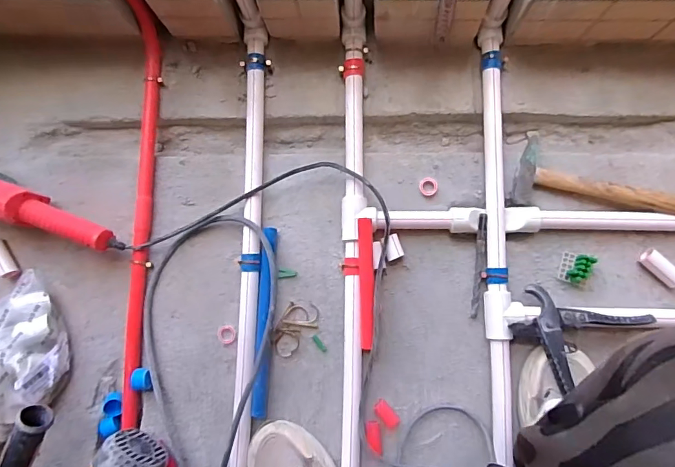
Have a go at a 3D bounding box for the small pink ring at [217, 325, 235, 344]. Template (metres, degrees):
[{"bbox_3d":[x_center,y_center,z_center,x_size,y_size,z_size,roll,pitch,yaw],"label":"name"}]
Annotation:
[{"bbox_3d":[-0.160,0.147,0.640,0.027,0.008,0.027,0,83,2],"label":"small pink ring"}]

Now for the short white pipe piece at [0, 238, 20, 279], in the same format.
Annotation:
[{"bbox_3d":[-0.501,0.036,0.655,0.025,0.018,0.065,-35,83,-2],"label":"short white pipe piece"}]

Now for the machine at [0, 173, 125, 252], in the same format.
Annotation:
[{"bbox_3d":[-0.478,-0.051,0.636,0.353,0.096,0.070,20,86,5],"label":"machine"}]

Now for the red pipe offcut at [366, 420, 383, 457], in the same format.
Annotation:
[{"bbox_3d":[0.051,0.280,0.605,0.021,0.020,0.043,-5,83,2],"label":"red pipe offcut"}]

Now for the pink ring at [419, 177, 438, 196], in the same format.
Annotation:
[{"bbox_3d":[0.135,-0.069,0.654,0.027,0.009,0.028,0,83,2],"label":"pink ring"}]

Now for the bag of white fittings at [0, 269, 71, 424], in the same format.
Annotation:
[{"bbox_3d":[-0.454,0.166,0.621,0.133,0.081,0.208,17,84,4],"label":"bag of white fittings"}]

